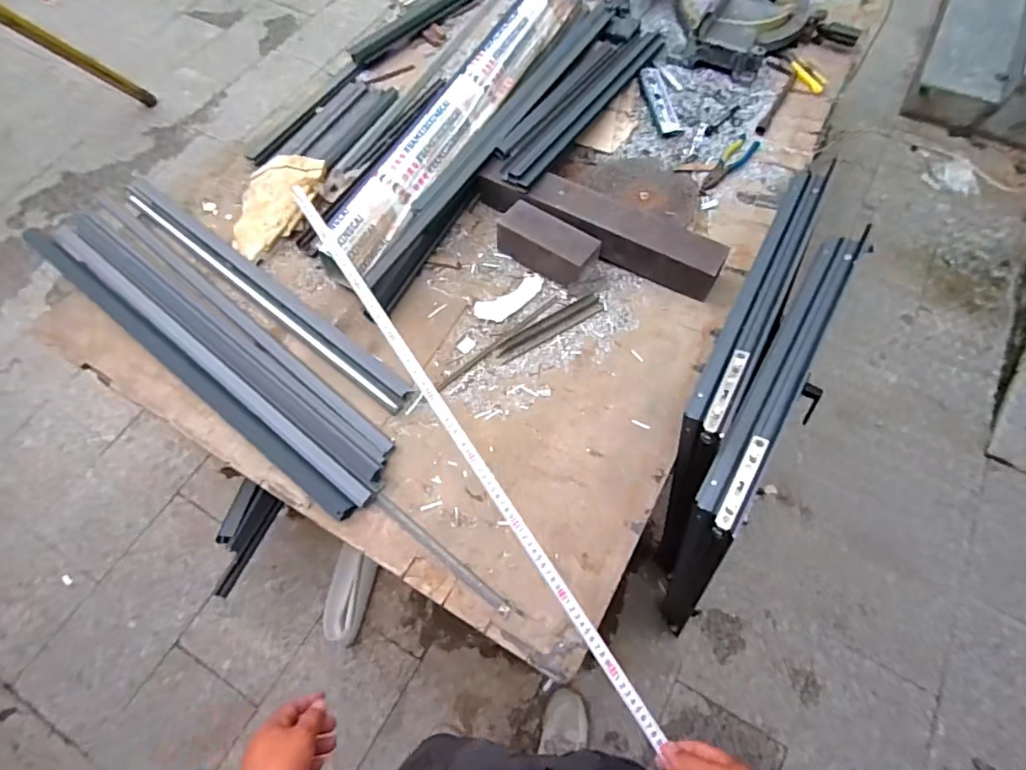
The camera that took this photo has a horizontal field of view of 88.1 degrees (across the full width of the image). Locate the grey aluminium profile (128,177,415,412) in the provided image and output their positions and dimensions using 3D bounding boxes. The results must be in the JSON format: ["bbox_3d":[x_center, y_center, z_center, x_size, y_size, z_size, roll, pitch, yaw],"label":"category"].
[{"bbox_3d":[-0.504,-0.196,1.040,0.794,0.024,0.066,36,67,15],"label":"grey aluminium profile"}]

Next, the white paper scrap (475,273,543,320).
[{"bbox_3d":[-0.002,-0.170,1.053,0.156,0.007,0.059,-30,68,-16],"label":"white paper scrap"}]

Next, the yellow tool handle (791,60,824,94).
[{"bbox_3d":[0.745,-0.780,1.345,0.025,0.017,0.122,-22,66,-9],"label":"yellow tool handle"}]

